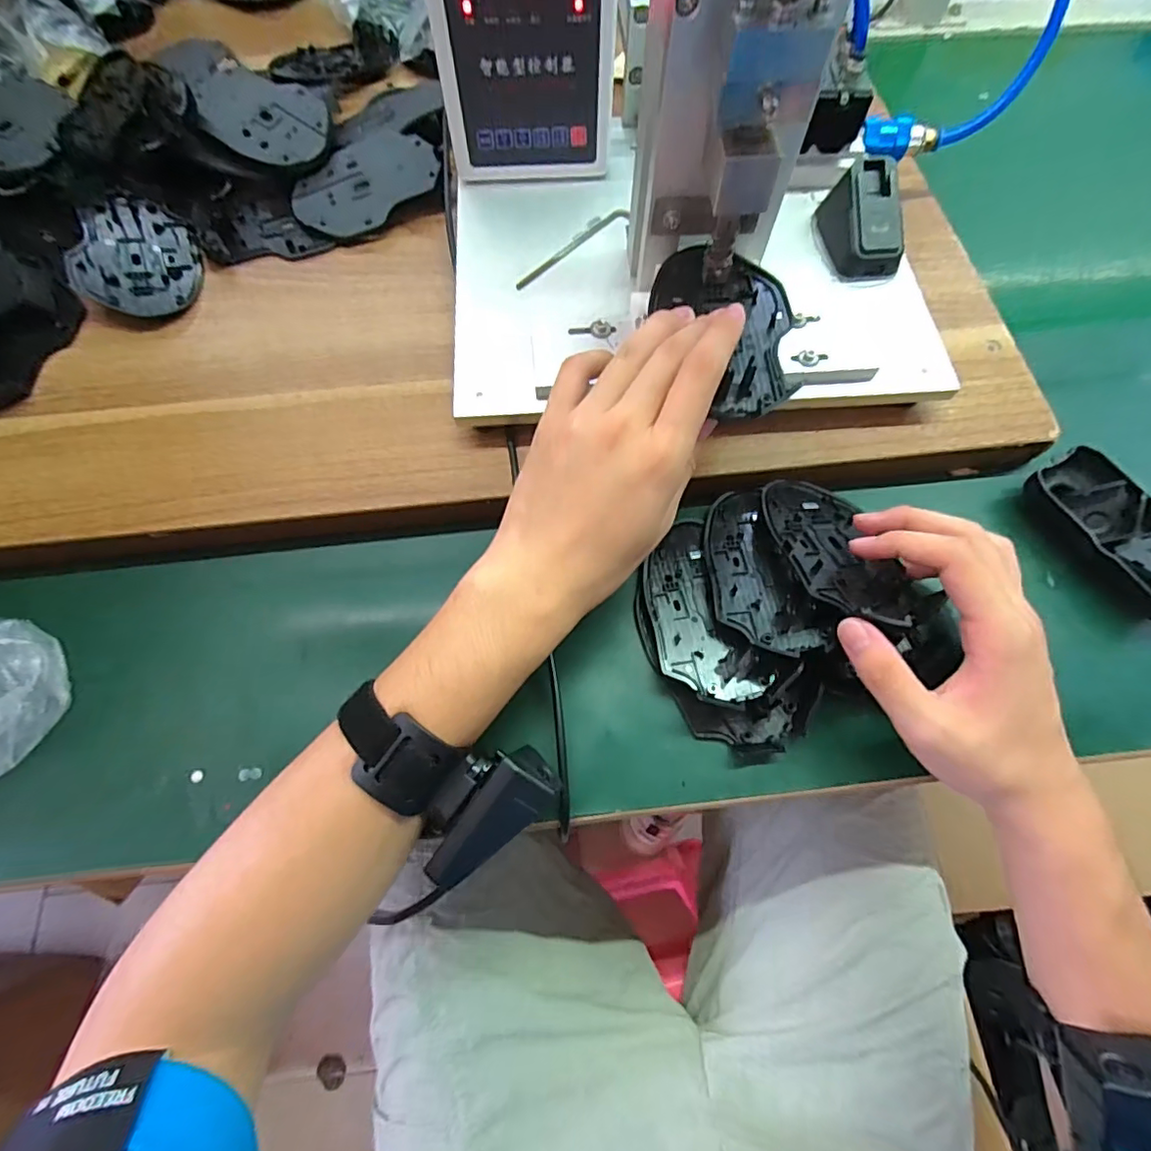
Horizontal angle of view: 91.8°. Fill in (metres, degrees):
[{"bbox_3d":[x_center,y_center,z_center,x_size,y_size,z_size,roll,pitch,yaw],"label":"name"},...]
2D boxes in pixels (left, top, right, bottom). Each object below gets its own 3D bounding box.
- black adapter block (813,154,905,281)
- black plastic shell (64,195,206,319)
[{"bbox_3d":[0.188,-0.229,0.358,0.044,0.035,0.067,-8,69,-4],"label":"black adapter block"},{"bbox_3d":[-0.317,-0.230,0.400,0.079,0.020,0.108,-32,72,-12],"label":"black plastic shell"}]

